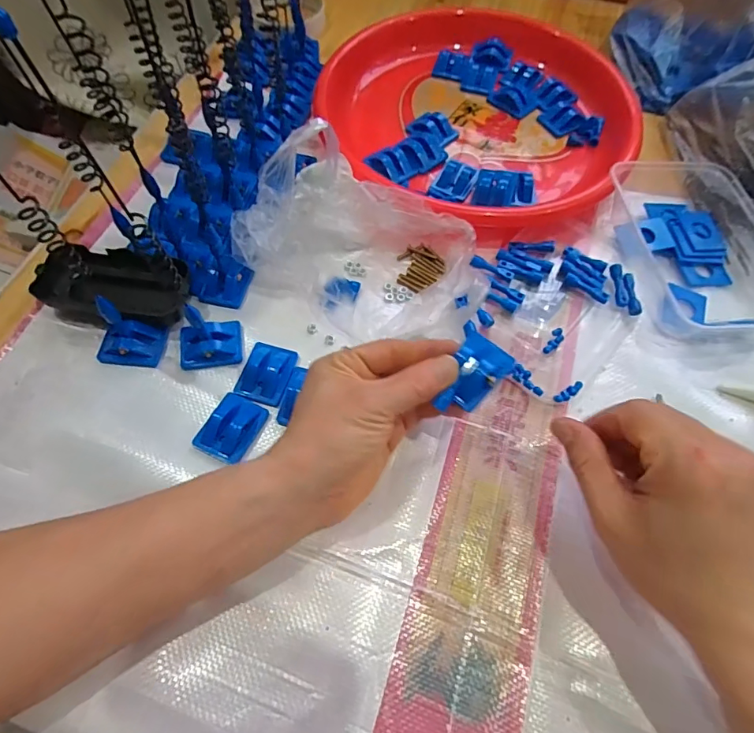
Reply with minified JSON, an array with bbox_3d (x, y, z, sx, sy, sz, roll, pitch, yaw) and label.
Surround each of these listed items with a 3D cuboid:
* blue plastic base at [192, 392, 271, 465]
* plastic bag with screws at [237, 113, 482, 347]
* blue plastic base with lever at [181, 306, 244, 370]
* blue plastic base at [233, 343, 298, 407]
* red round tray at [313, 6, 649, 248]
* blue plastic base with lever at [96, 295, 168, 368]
[{"bbox_3d":[-0.097,0.042,0.318,0.034,0.015,0.043,23,64,10],"label":"blue plastic base"},{"bbox_3d":[-0.007,-0.093,0.355,0.188,0.074,0.122,27,65,12],"label":"plastic bag with screws"},{"bbox_3d":[-0.122,-0.023,0.334,0.044,0.045,0.032,-10,63,-7],"label":"blue plastic base with lever"},{"bbox_3d":[-0.079,0.004,0.339,0.034,0.014,0.045,15,63,6],"label":"blue plastic base"},{"bbox_3d":[0.104,-0.262,0.464,0.301,0.039,0.298,1,62,-1],"label":"red round tray"},{"bbox_3d":[-0.179,-0.025,0.327,0.043,0.053,0.029,2,62,0],"label":"blue plastic base with lever"}]

